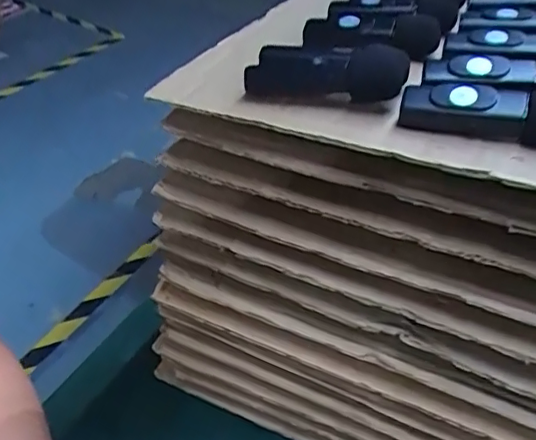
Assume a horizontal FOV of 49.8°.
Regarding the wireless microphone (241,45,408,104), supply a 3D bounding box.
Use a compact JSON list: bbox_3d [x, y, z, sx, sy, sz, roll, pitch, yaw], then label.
[{"bbox_3d":[0.026,-0.065,0.249,0.066,0.020,0.023,10,38,8],"label":"wireless microphone"}]

